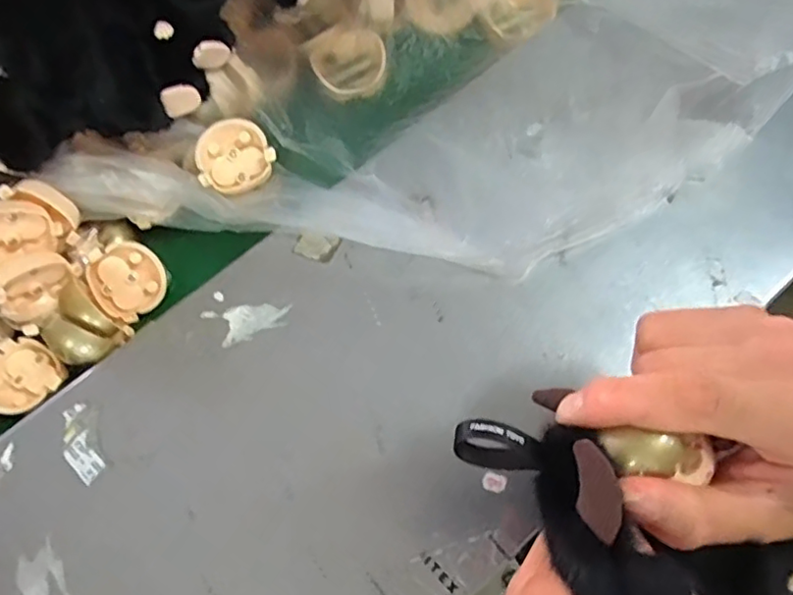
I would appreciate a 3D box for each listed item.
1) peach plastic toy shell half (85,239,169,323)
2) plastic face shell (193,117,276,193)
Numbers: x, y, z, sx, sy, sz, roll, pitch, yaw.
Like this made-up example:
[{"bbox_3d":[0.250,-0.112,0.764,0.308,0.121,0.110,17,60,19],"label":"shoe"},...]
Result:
[{"bbox_3d":[-0.182,-0.014,0.410,0.049,0.023,0.049,-2,99,-11],"label":"peach plastic toy shell half"},{"bbox_3d":[-0.111,-0.096,0.410,0.049,0.018,0.049,1,84,-5],"label":"plastic face shell"}]

